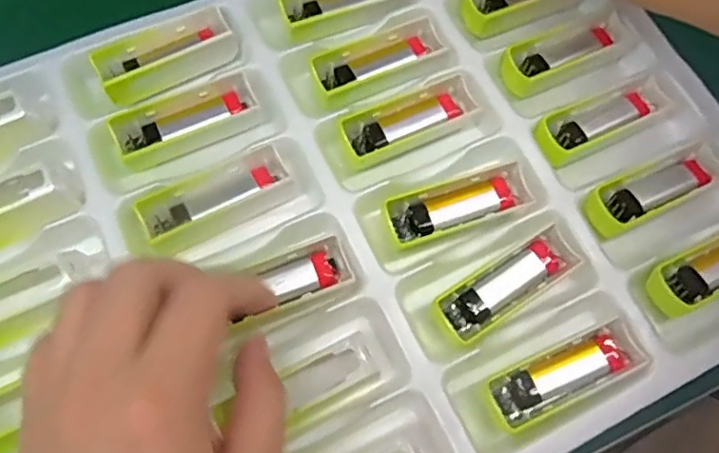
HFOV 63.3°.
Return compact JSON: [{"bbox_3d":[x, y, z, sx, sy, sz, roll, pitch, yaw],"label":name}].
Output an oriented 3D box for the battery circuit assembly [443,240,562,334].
[{"bbox_3d":[0.075,0.032,0.305,0.069,0.013,0.018,-31,74,-13],"label":"battery circuit assembly"}]

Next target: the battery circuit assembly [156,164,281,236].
[{"bbox_3d":[-0.076,-0.014,0.308,0.067,0.006,0.015,-27,73,-12],"label":"battery circuit assembly"}]

